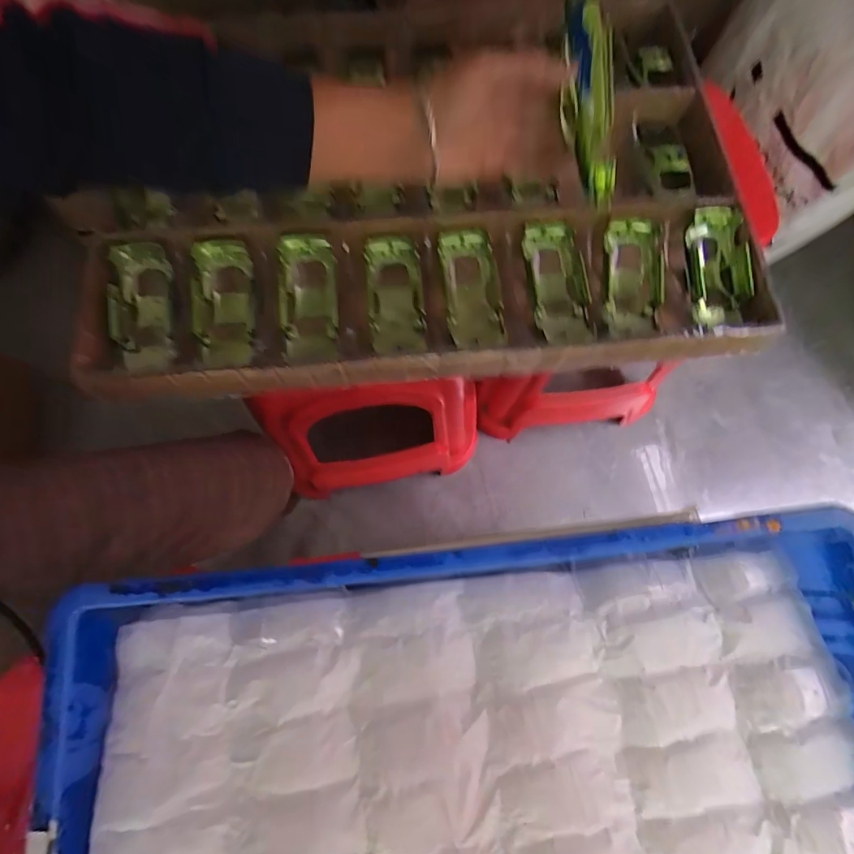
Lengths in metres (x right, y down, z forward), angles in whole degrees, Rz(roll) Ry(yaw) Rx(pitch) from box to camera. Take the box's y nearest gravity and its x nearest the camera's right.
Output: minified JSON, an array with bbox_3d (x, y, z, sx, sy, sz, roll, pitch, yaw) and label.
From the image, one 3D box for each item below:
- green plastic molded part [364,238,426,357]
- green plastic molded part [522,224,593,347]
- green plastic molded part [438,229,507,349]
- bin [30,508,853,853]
[{"bbox_3d":[-0.031,-0.129,0.459,0.052,0.033,0.118,-5,72,-2],"label":"green plastic molded part"},{"bbox_3d":[0.131,-0.145,0.467,0.056,0.031,0.121,-8,72,-3],"label":"green plastic molded part"},{"bbox_3d":[0.043,-0.134,0.467,0.056,0.034,0.131,-6,72,-2],"label":"green plastic molded part"},{"bbox_3d":[0.052,0.258,0.294,0.549,0.074,0.356,-5,72,-2],"label":"bin"}]

